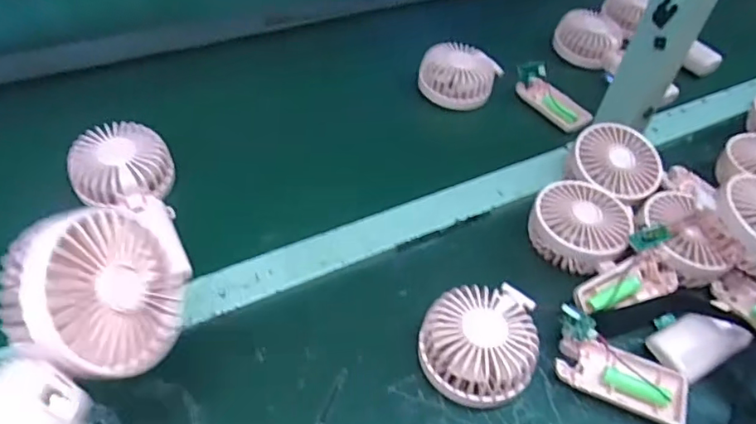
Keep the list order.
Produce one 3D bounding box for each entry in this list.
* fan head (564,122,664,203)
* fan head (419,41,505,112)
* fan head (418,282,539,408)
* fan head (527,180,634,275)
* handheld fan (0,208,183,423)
[{"bbox_3d":[0.235,-0.047,0.555,0.088,0.038,0.087,-38,72,-20],"label":"fan head"},{"bbox_3d":[0.097,-0.165,0.664,0.092,0.049,0.083,13,46,7],"label":"fan head"},{"bbox_3d":[0.075,0.098,0.421,0.083,0.043,0.089,3,46,-3],"label":"fan head"},{"bbox_3d":[0.184,0.011,0.510,0.083,0.037,0.089,3,46,-3],"label":"fan head"},{"bbox_3d":[-0.157,0.075,0.265,0.044,0.089,0.168,-16,44,32],"label":"handheld fan"}]

